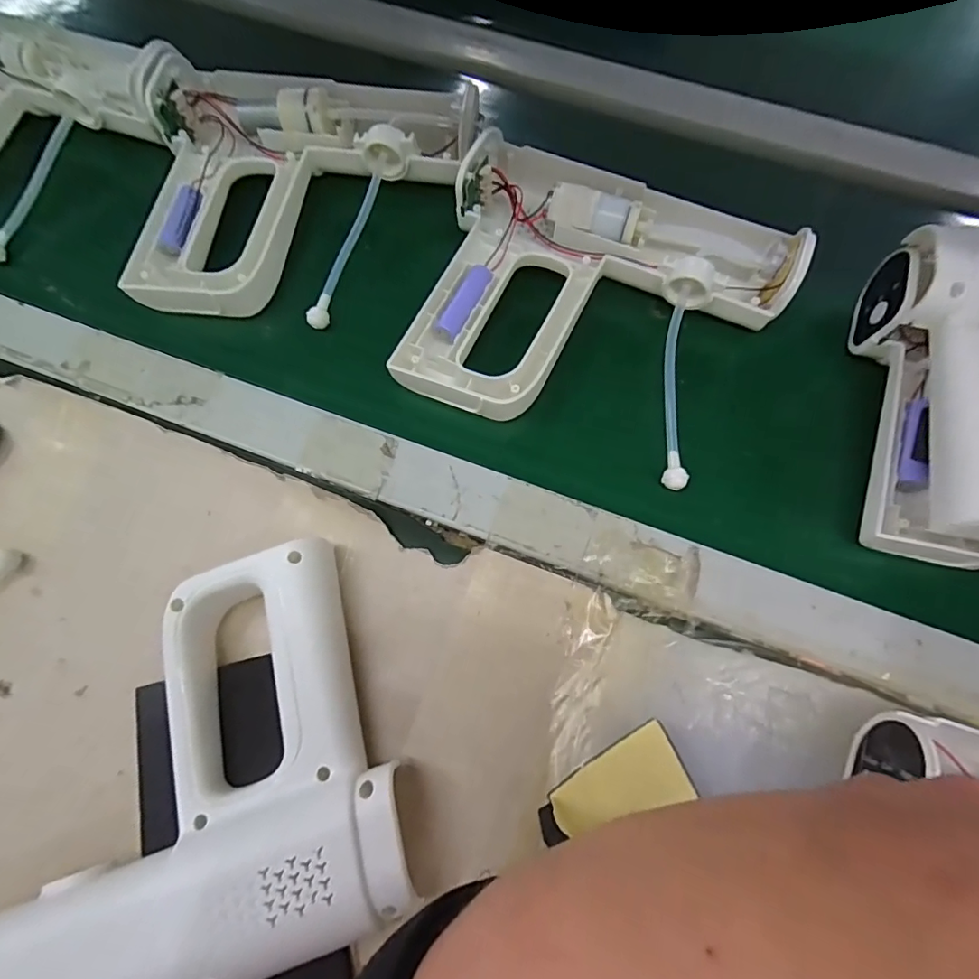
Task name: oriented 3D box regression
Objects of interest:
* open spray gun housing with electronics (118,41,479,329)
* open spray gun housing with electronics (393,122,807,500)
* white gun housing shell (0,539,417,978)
[{"bbox_3d":[-0.120,-0.206,0.345,0.215,0.044,0.178,-1,73,2],"label":"open spray gun housing with electronics"},{"bbox_3d":[0.068,-0.116,0.325,0.206,0.043,0.180,18,74,7],"label":"open spray gun housing with electronics"},{"bbox_3d":[-0.151,0.142,0.252,0.205,0.043,0.169,-25,74,-6],"label":"white gun housing shell"}]

